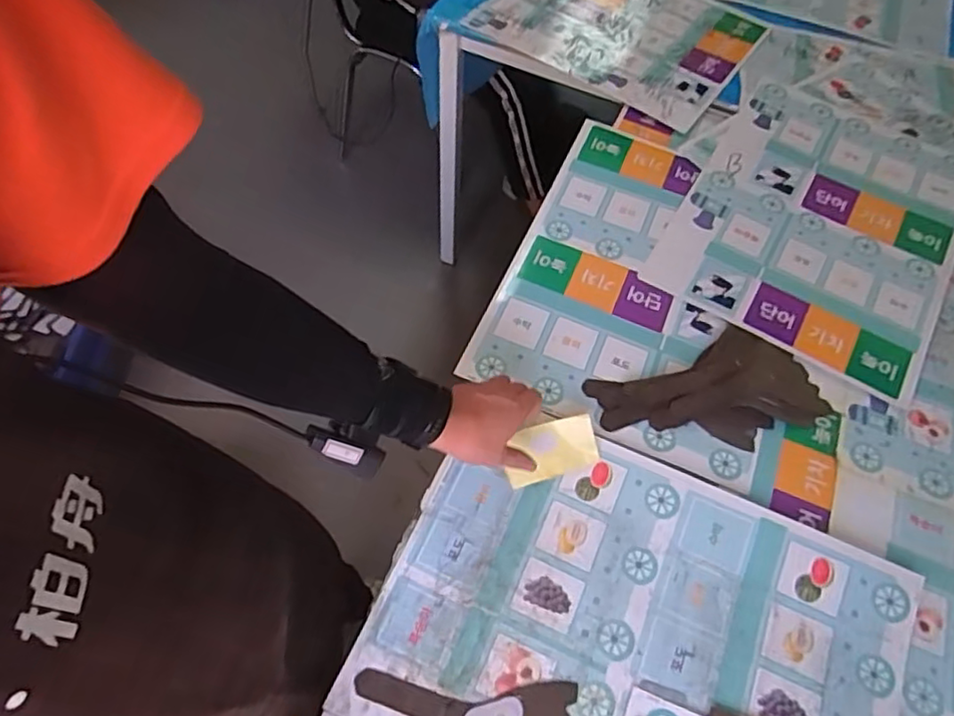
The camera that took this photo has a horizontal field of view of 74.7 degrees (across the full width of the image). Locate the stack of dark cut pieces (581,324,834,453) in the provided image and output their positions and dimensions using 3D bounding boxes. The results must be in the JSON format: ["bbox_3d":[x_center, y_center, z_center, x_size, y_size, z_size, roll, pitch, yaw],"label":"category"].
[{"bbox_3d":[0.298,0.048,0.790,0.284,0.030,0.153,-23,65,-14],"label":"stack of dark cut pieces"}]

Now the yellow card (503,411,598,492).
[{"bbox_3d":[0.085,0.108,0.726,0.106,0.005,0.063,-16,90,-4],"label":"yellow card"}]

